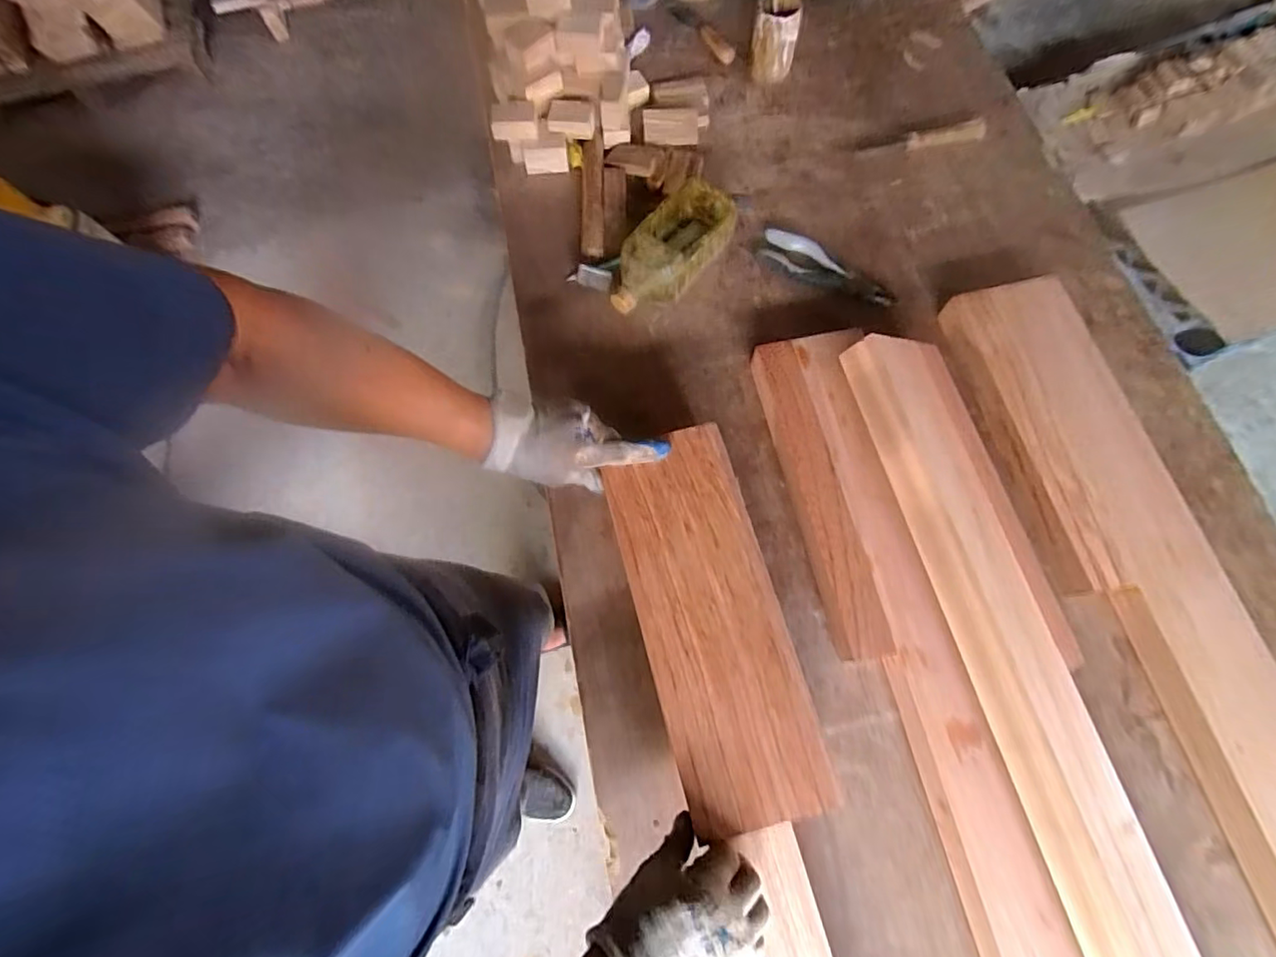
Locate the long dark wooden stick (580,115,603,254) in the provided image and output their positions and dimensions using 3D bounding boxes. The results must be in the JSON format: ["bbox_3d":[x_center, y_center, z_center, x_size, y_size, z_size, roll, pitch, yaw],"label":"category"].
[{"bbox_3d":[-0.066,-0.414,0.773,0.033,0.035,0.218,-1,72,1],"label":"long dark wooden stick"}]

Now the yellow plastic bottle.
[{"bbox_3d":[0.038,-0.312,0.731,0.106,0.068,0.220,40,77,13],"label":"yellow plastic bottle"}]

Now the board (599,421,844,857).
[{"bbox_3d":[0.070,0.131,0.523,0.138,0.013,0.365,-13,71,-3],"label":"board"}]

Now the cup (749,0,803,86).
[{"bbox_3d":[0.210,-0.676,0.835,0.068,0.114,0.068,0,72,1],"label":"cup"}]

